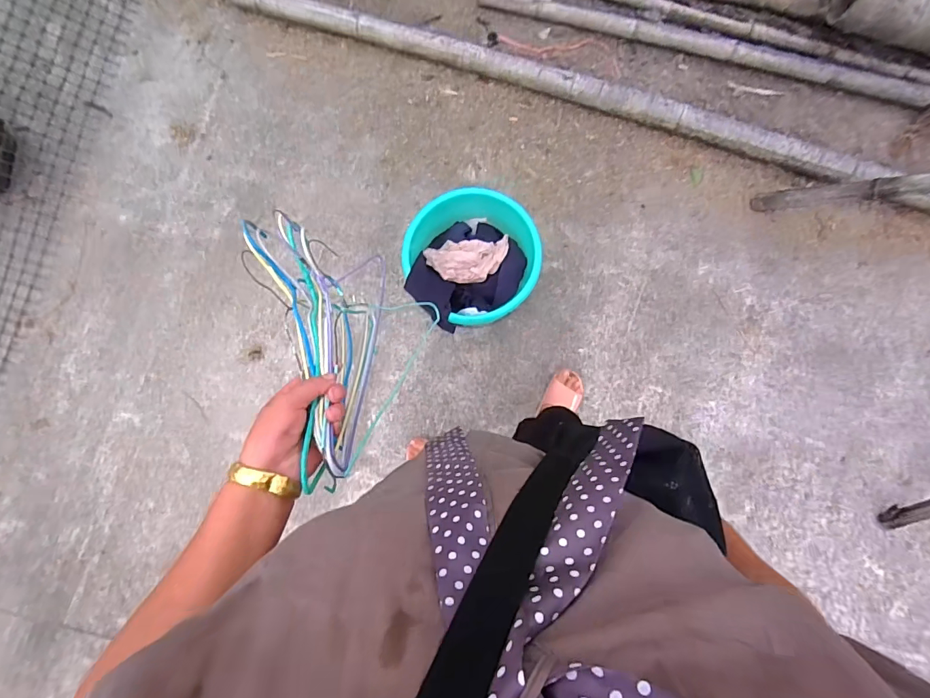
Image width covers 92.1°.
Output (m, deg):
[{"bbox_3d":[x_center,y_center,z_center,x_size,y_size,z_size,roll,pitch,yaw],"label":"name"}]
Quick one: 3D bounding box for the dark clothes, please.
[{"bbox_3d":[0.000,-0.206,1.159,0.297,0.117,0.244,-40,87,-4],"label":"dark clothes"}]

